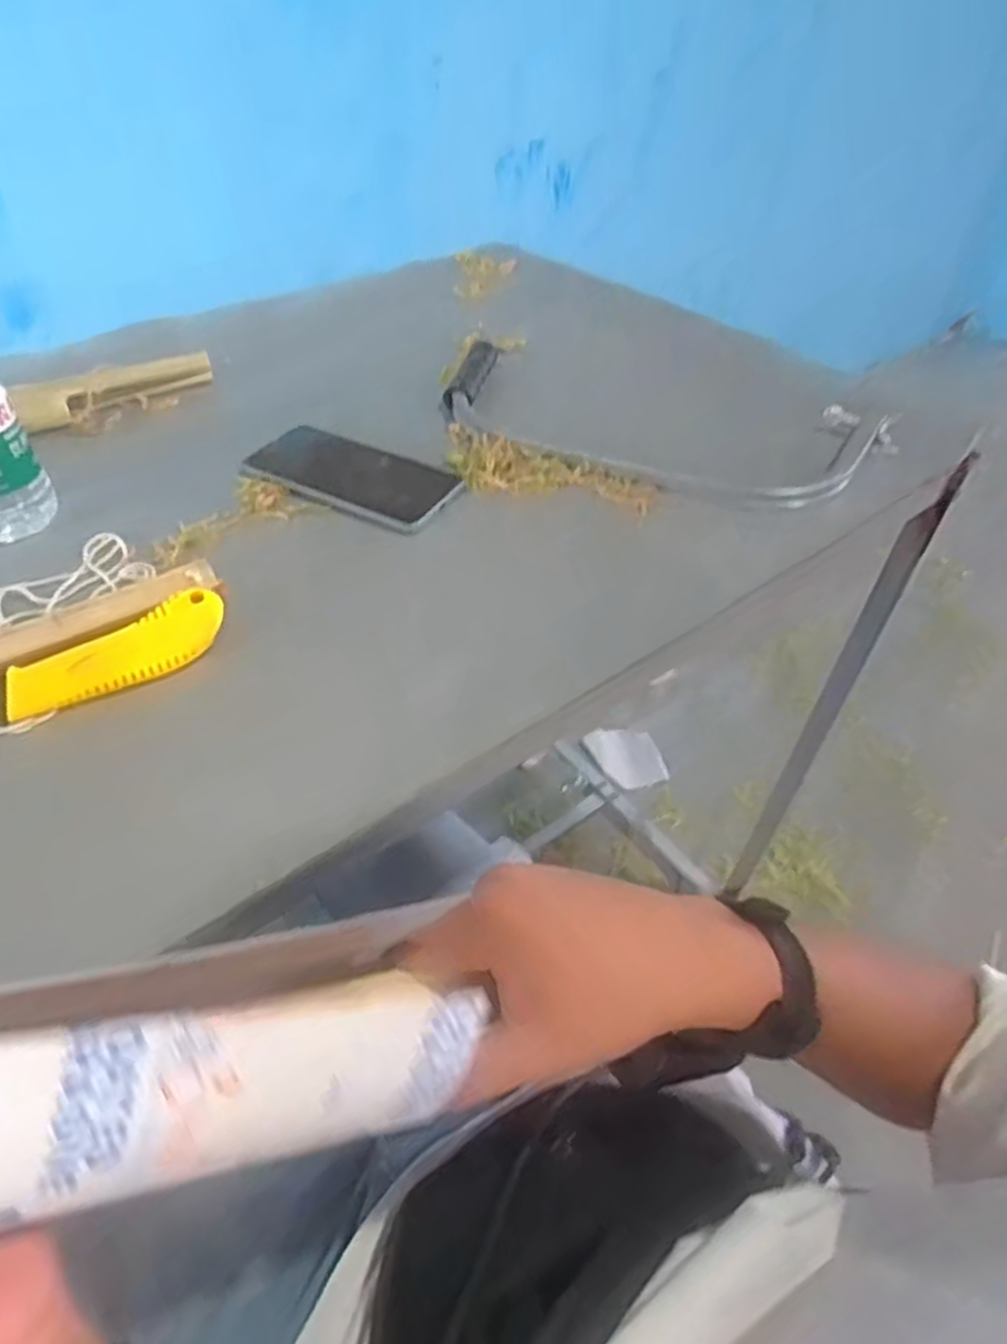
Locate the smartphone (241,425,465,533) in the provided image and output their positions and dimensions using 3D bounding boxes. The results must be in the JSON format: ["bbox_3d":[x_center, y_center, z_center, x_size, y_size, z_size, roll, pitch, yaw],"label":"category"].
[{"bbox_3d":[-0.116,-0.148,0.559,0.161,0.015,0.066,24,50,20],"label":"smartphone"}]

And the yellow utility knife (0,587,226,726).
[{"bbox_3d":[-0.235,-0.001,0.409,0.164,0.016,0.040,-24,90,-20],"label":"yellow utility knife"}]

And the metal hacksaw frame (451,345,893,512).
[{"bbox_3d":[0.126,-0.202,0.610,0.372,0.024,0.155,16,48,13],"label":"metal hacksaw frame"}]

